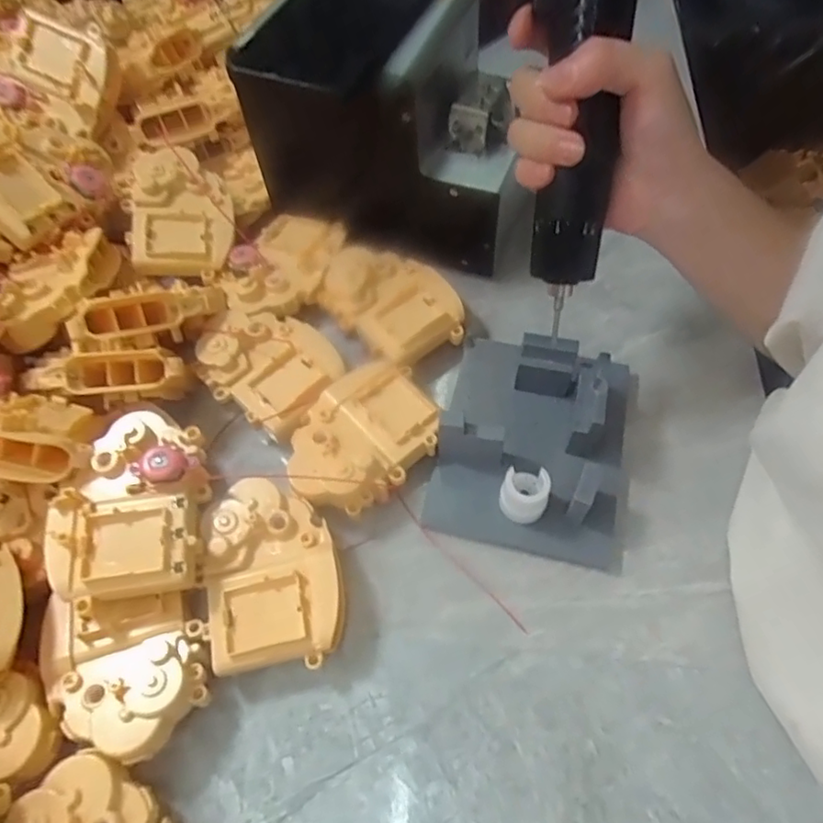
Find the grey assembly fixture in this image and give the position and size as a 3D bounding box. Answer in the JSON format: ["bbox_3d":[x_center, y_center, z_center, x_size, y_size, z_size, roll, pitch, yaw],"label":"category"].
[{"bbox_3d":[0.074,0.008,0.354,0.116,0.051,0.140,11,61,11],"label":"grey assembly fixture"}]

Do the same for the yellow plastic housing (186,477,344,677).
[{"bbox_3d":[-0.073,0.087,0.323,0.075,0.039,0.100,-6,59,1],"label":"yellow plastic housing"}]

